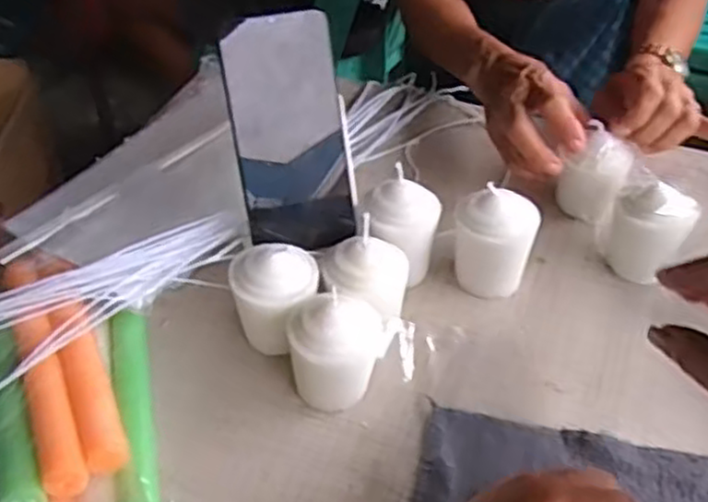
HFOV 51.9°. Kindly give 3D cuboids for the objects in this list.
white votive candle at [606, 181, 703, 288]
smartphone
[{"bbox_3d":[0.216,-0.009,0.538,0.055,0.073,0.050,23,49,22],"label":"white votive candle"},{"bbox_3d":[-0.042,-0.078,0.497,0.079,0.158,0.013,-15,22,-15],"label":"smartphone"}]

